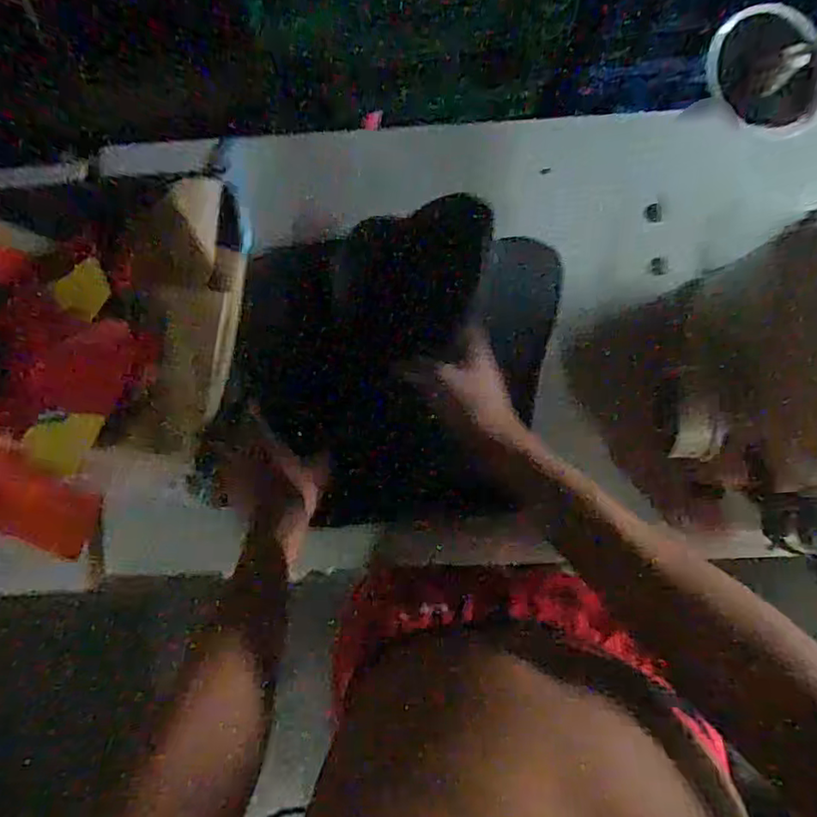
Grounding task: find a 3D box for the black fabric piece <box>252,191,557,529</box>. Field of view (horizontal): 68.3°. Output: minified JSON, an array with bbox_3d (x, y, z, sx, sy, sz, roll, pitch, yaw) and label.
[{"bbox_3d":[-0.002,-0.050,0.635,0.318,0.052,0.321,-3,84,4],"label":"black fabric piece"}]

